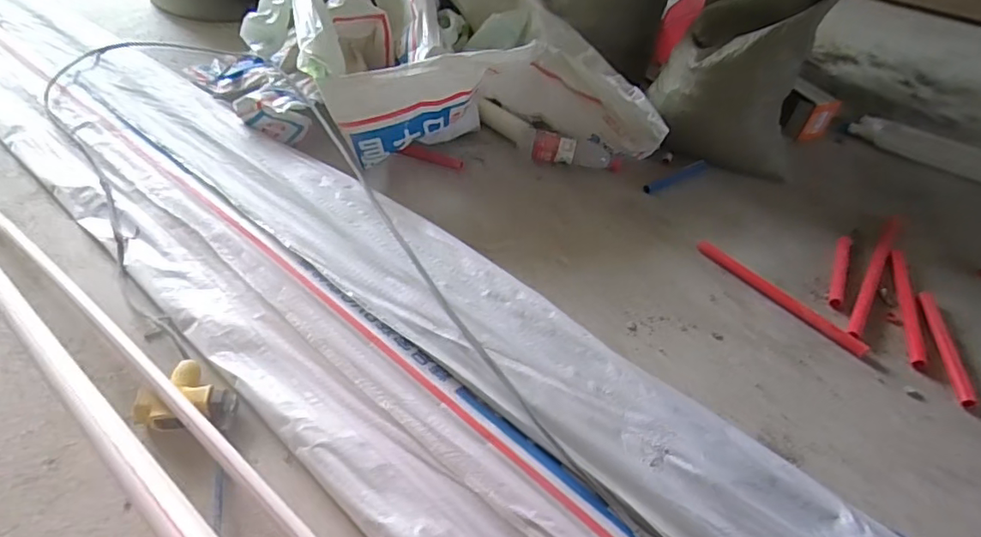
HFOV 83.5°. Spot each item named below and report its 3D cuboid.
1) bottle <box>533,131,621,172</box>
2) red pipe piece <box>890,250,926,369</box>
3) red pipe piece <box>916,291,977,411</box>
[{"bbox_3d":[0.185,-0.247,1.171,0.194,0.058,0.054,7,44,2],"label":"bottle"},{"bbox_3d":[0.689,0.056,0.913,0.026,0.028,0.277,18,46,12],"label":"red pipe piece"},{"bbox_3d":[0.694,0.113,0.839,0.022,0.017,0.219,15,45,9],"label":"red pipe piece"}]

